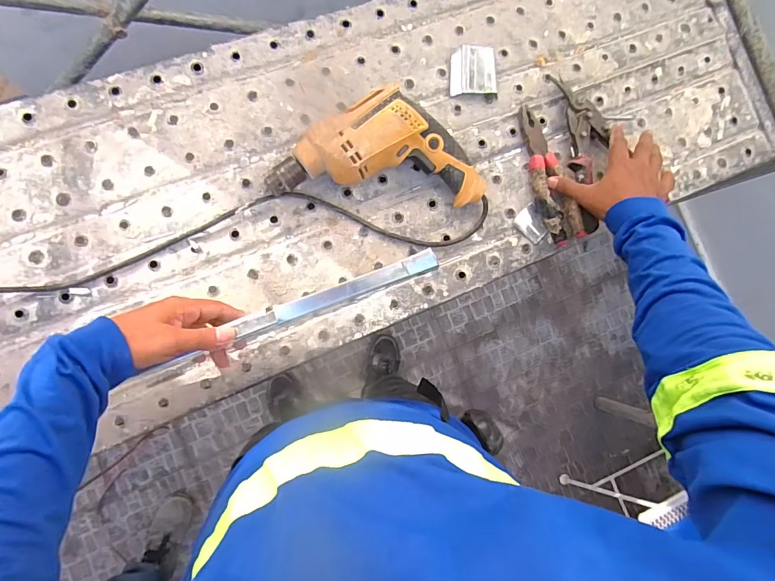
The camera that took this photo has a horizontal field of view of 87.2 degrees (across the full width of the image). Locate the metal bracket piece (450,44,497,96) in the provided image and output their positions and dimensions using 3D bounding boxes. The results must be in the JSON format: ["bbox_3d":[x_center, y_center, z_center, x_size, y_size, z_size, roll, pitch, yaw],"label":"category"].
[{"bbox_3d":[0.116,-0.298,0.554,0.062,0.020,0.060,-2,87,-9],"label":"metal bracket piece"}]

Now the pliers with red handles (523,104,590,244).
[{"bbox_3d":[0.219,-0.157,0.556,0.041,0.021,0.188,-16,87,-9],"label":"pliers with red handles"}]

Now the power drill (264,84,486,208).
[{"bbox_3d":[-0.004,-0.176,0.501,0.262,0.070,0.116,0,86,-9],"label":"power drill"}]

